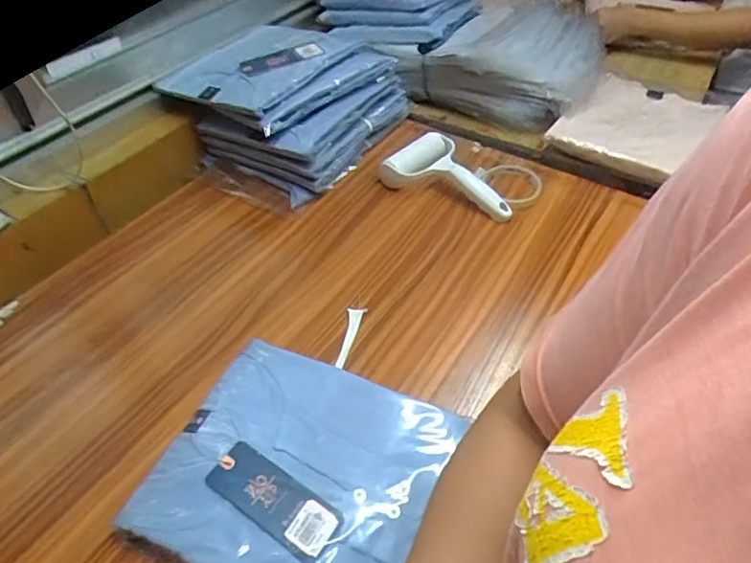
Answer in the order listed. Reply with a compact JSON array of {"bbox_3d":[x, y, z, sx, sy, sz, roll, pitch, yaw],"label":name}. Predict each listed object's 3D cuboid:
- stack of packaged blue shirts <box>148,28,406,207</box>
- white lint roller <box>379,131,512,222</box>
[{"bbox_3d":[-0.105,-0.260,0.804,0.216,0.141,0.268,26,52,24],"label":"stack of packaged blue shirts"},{"bbox_3d":[0.110,-0.155,0.771,0.187,0.045,0.114,16,48,16],"label":"white lint roller"}]

